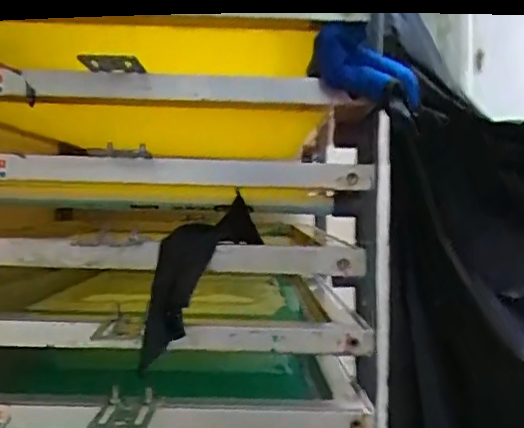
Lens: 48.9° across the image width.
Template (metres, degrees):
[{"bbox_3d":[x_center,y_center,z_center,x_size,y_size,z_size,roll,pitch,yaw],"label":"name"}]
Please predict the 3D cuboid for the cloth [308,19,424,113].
[{"bbox_3d":[0.105,-0.144,0.573,0.128,0.062,0.045,2,-3,-40],"label":"cloth"}]

